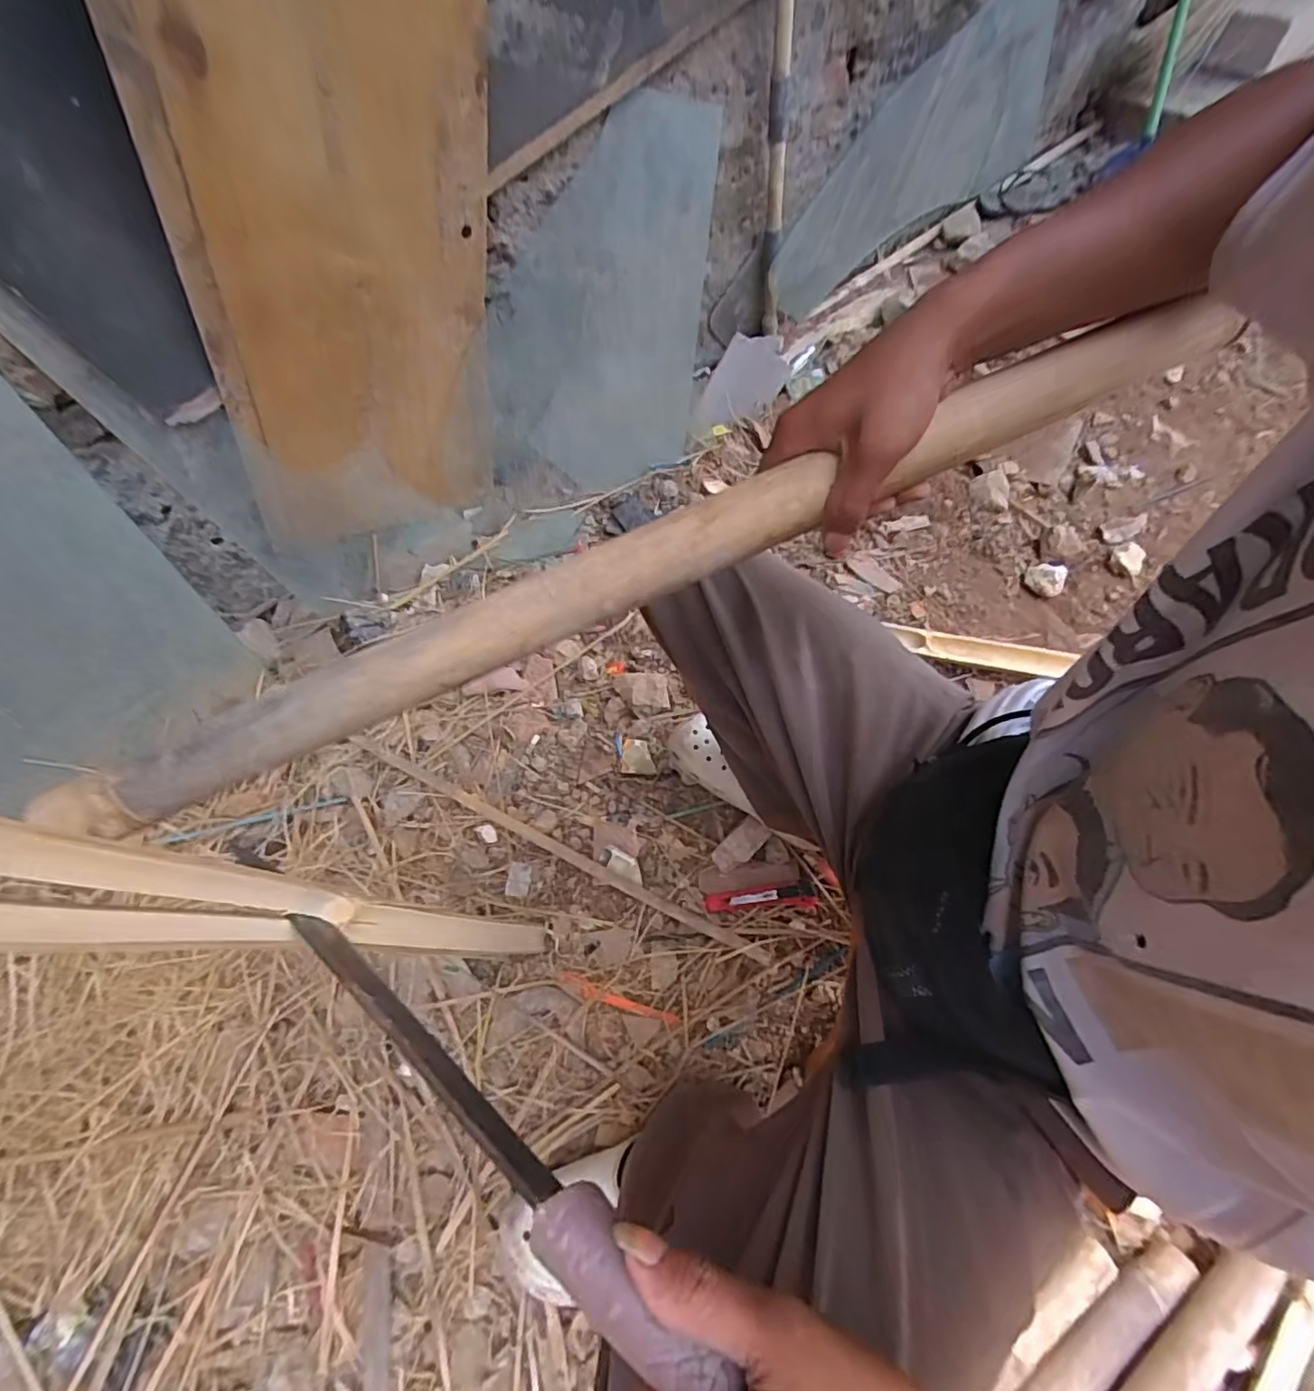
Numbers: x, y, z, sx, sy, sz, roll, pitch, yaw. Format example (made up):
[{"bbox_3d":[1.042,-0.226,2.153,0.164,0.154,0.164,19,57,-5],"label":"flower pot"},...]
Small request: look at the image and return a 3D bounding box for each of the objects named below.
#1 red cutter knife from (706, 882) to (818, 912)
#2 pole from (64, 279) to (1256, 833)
[{"bbox_3d":[0.137,0.267,0.794,0.143,0.021,0.027,-3,59,2],"label":"red cutter knife"},{"bbox_3d":[-0.006,-0.077,0.341,0.683,0.031,0.036,-24,60,-2],"label":"pole"}]

